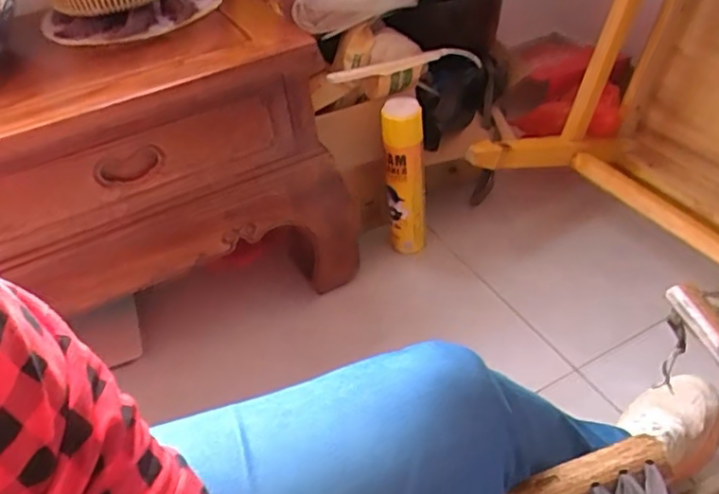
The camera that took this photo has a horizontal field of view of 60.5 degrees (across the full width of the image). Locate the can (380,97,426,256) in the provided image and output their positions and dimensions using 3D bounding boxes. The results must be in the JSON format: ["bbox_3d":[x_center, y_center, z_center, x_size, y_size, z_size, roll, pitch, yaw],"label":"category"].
[{"bbox_3d":[0.076,-0.112,1.040,0.071,0.270,0.058,0,40,5],"label":"can"}]

